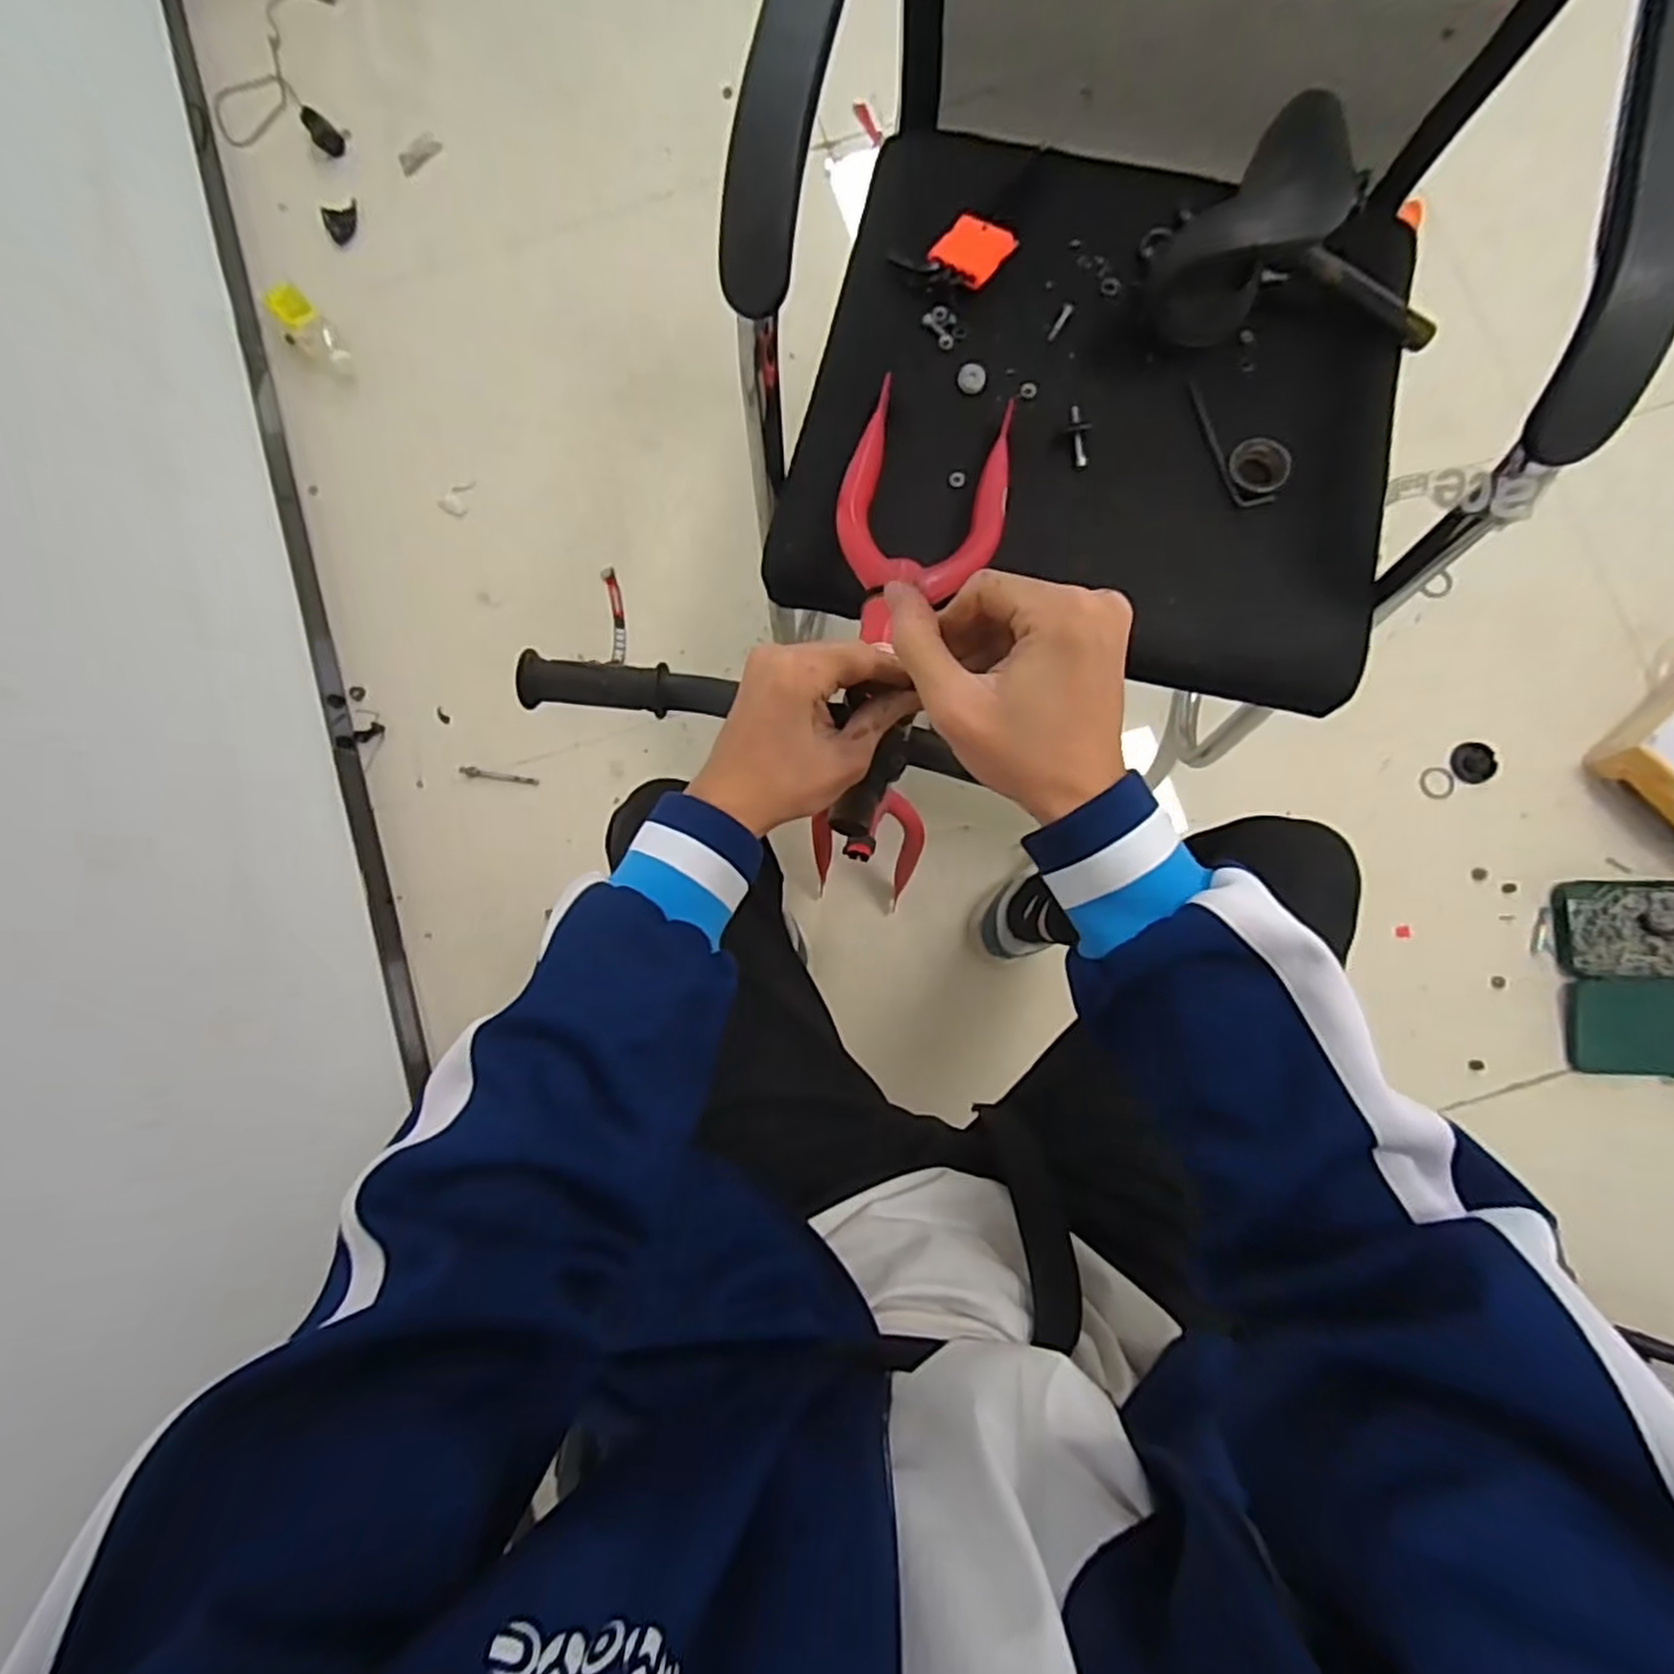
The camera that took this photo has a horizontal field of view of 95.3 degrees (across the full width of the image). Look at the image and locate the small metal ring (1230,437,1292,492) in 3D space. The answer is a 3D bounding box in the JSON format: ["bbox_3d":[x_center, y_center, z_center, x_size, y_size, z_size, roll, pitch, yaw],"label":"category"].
[{"bbox_3d":[0.331,-0.291,0.599,0.040,0.014,0.043,0,84,3],"label":"small metal ring"}]

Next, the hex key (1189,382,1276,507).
[{"bbox_3d":[0.307,-0.313,0.613,0.027,0.012,0.121,-28,84,1],"label":"hex key"}]

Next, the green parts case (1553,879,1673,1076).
[{"bbox_3d":[1.057,0.179,0.970,0.259,0.031,0.245,1,85,4],"label":"green parts case"}]

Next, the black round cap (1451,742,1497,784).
[{"bbox_3d":[0.852,-0.100,1.019,0.051,0.016,0.055,0,85,4],"label":"black round cap"}]

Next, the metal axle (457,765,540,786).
[{"bbox_3d":[-0.474,-0.086,1.069,0.113,0.009,0.014,7,85,4],"label":"metal axle"}]

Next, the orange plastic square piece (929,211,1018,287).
[{"bbox_3d":[0.111,-0.477,0.619,0.051,0.008,0.054,39,87,6],"label":"orange plastic square piece"}]

